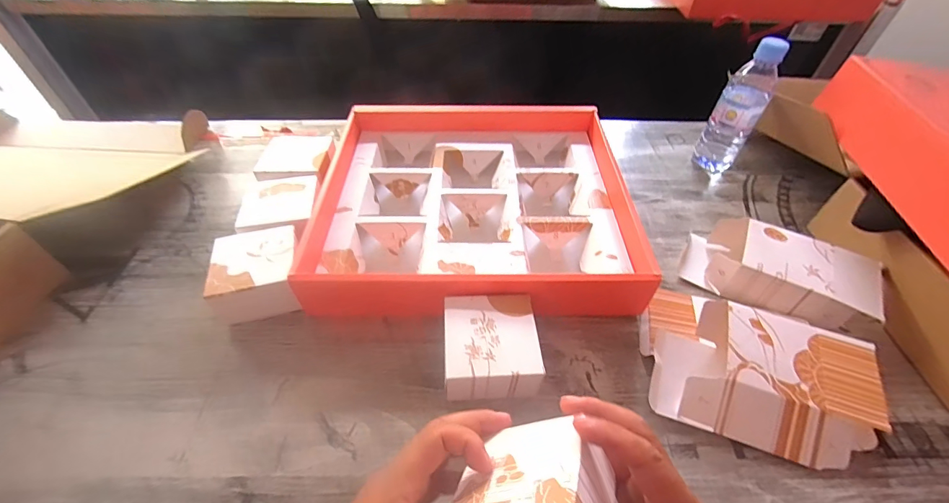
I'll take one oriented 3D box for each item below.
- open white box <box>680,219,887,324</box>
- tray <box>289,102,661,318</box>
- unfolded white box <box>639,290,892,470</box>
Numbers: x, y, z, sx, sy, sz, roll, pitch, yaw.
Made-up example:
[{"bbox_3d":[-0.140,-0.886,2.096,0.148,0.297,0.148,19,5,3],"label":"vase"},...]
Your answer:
[{"bbox_3d":[0.343,0.023,0.461,0.181,0.053,0.090,24,52,19],"label":"open white box"},{"bbox_3d":[-0.001,-0.082,0.541,0.364,0.069,0.364,0,49,-1],"label":"tray"},{"bbox_3d":[0.271,0.113,0.392,0.204,0.044,0.143,16,50,13],"label":"unfolded white box"}]

